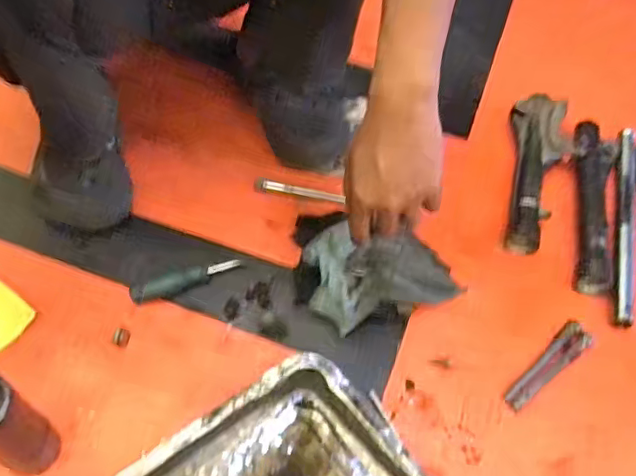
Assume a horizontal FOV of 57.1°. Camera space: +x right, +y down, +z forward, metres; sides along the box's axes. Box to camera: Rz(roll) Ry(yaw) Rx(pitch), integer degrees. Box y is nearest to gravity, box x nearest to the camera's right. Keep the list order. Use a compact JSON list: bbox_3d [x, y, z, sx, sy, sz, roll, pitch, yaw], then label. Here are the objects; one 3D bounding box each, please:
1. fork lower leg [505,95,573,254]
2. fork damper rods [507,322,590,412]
[{"bbox_3d":[0.309,-0.099,0.809,0.080,0.038,0.278,12,54,5],"label":"fork lower leg"},{"bbox_3d":[0.257,0.142,0.647,0.135,0.008,0.030,-37,64,-26],"label":"fork damper rods"}]

